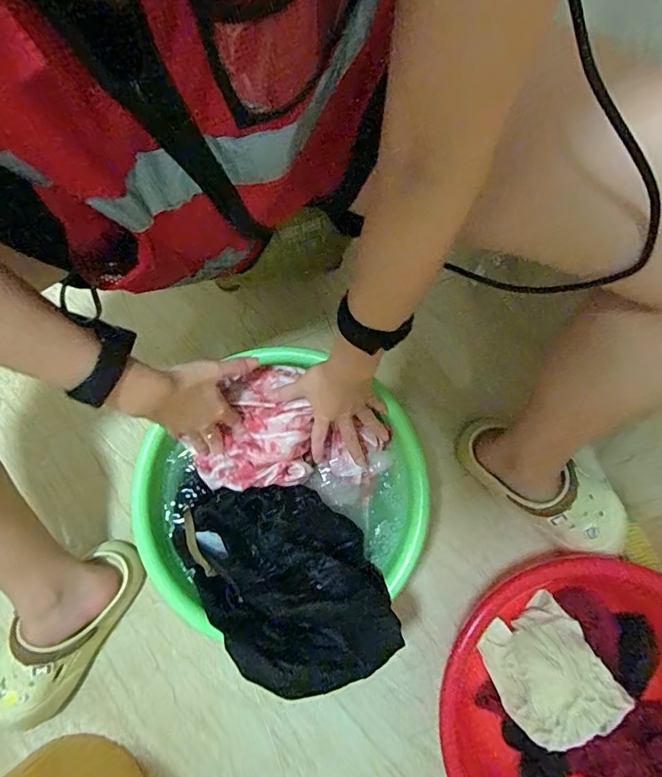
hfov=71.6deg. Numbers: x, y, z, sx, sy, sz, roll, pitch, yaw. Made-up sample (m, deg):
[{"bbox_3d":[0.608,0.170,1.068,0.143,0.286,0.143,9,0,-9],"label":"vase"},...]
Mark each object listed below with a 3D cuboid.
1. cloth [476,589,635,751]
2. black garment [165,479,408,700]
[{"bbox_3d":[0.275,0.370,0.596,0.139,0.033,0.152,-43,49,19],"label":"cloth"},{"bbox_3d":[-0.056,0.229,0.554,0.190,0.067,0.257,-38,82,-8],"label":"black garment"}]

